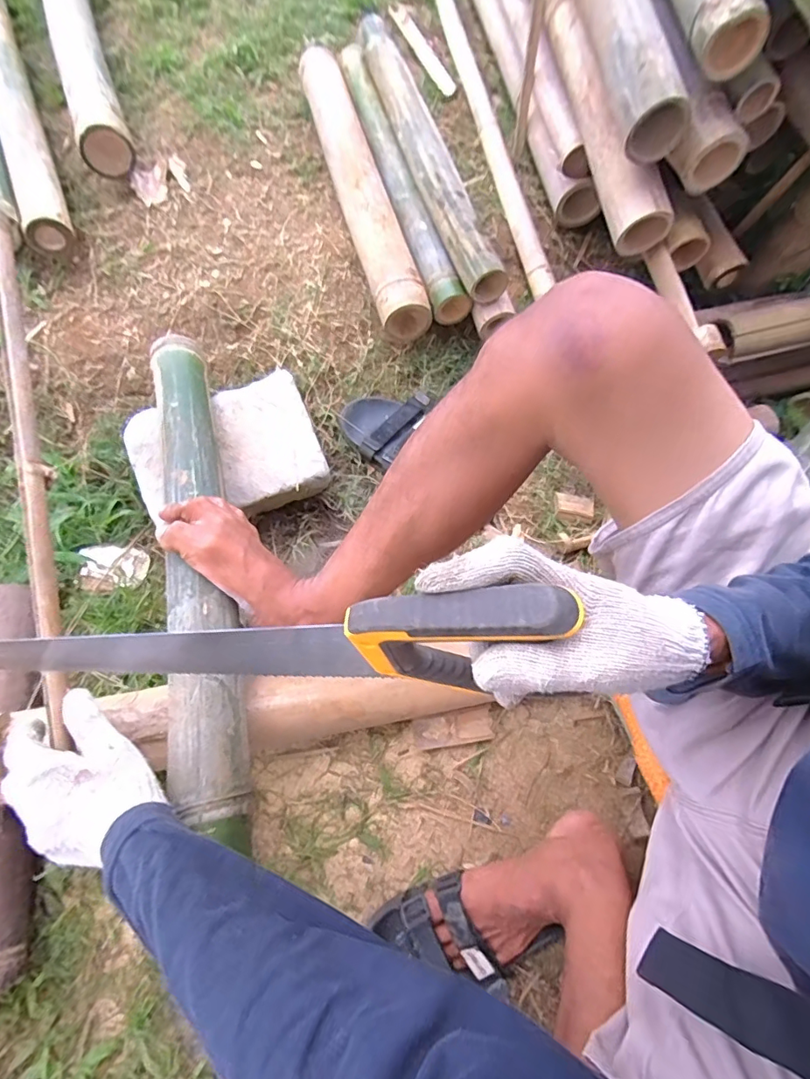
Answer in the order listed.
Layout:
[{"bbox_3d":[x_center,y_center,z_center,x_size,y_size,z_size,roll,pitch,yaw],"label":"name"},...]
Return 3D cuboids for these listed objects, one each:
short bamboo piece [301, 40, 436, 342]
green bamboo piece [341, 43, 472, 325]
[{"bbox_3d":[-0.082,-0.610,0.859,0.077,0.089,0.637,-14,71,-7],"label":"short bamboo piece"},{"bbox_3d":[-0.023,-0.631,0.854,0.054,0.056,0.642,-17,67,-6],"label":"green bamboo piece"}]

